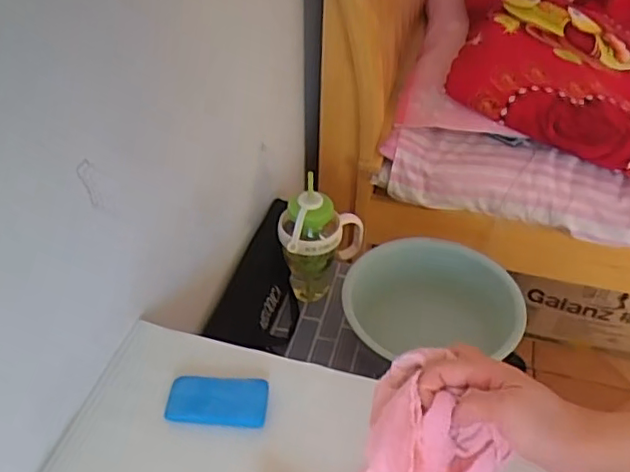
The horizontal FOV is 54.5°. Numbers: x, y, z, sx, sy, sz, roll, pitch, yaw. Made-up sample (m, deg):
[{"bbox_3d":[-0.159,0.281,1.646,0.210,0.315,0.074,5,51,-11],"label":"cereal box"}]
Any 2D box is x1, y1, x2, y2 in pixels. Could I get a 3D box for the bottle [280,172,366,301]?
[{"bbox_3d":[0.011,0.031,1.061,0.137,0.250,0.125,4,42,4],"label":"bottle"}]

